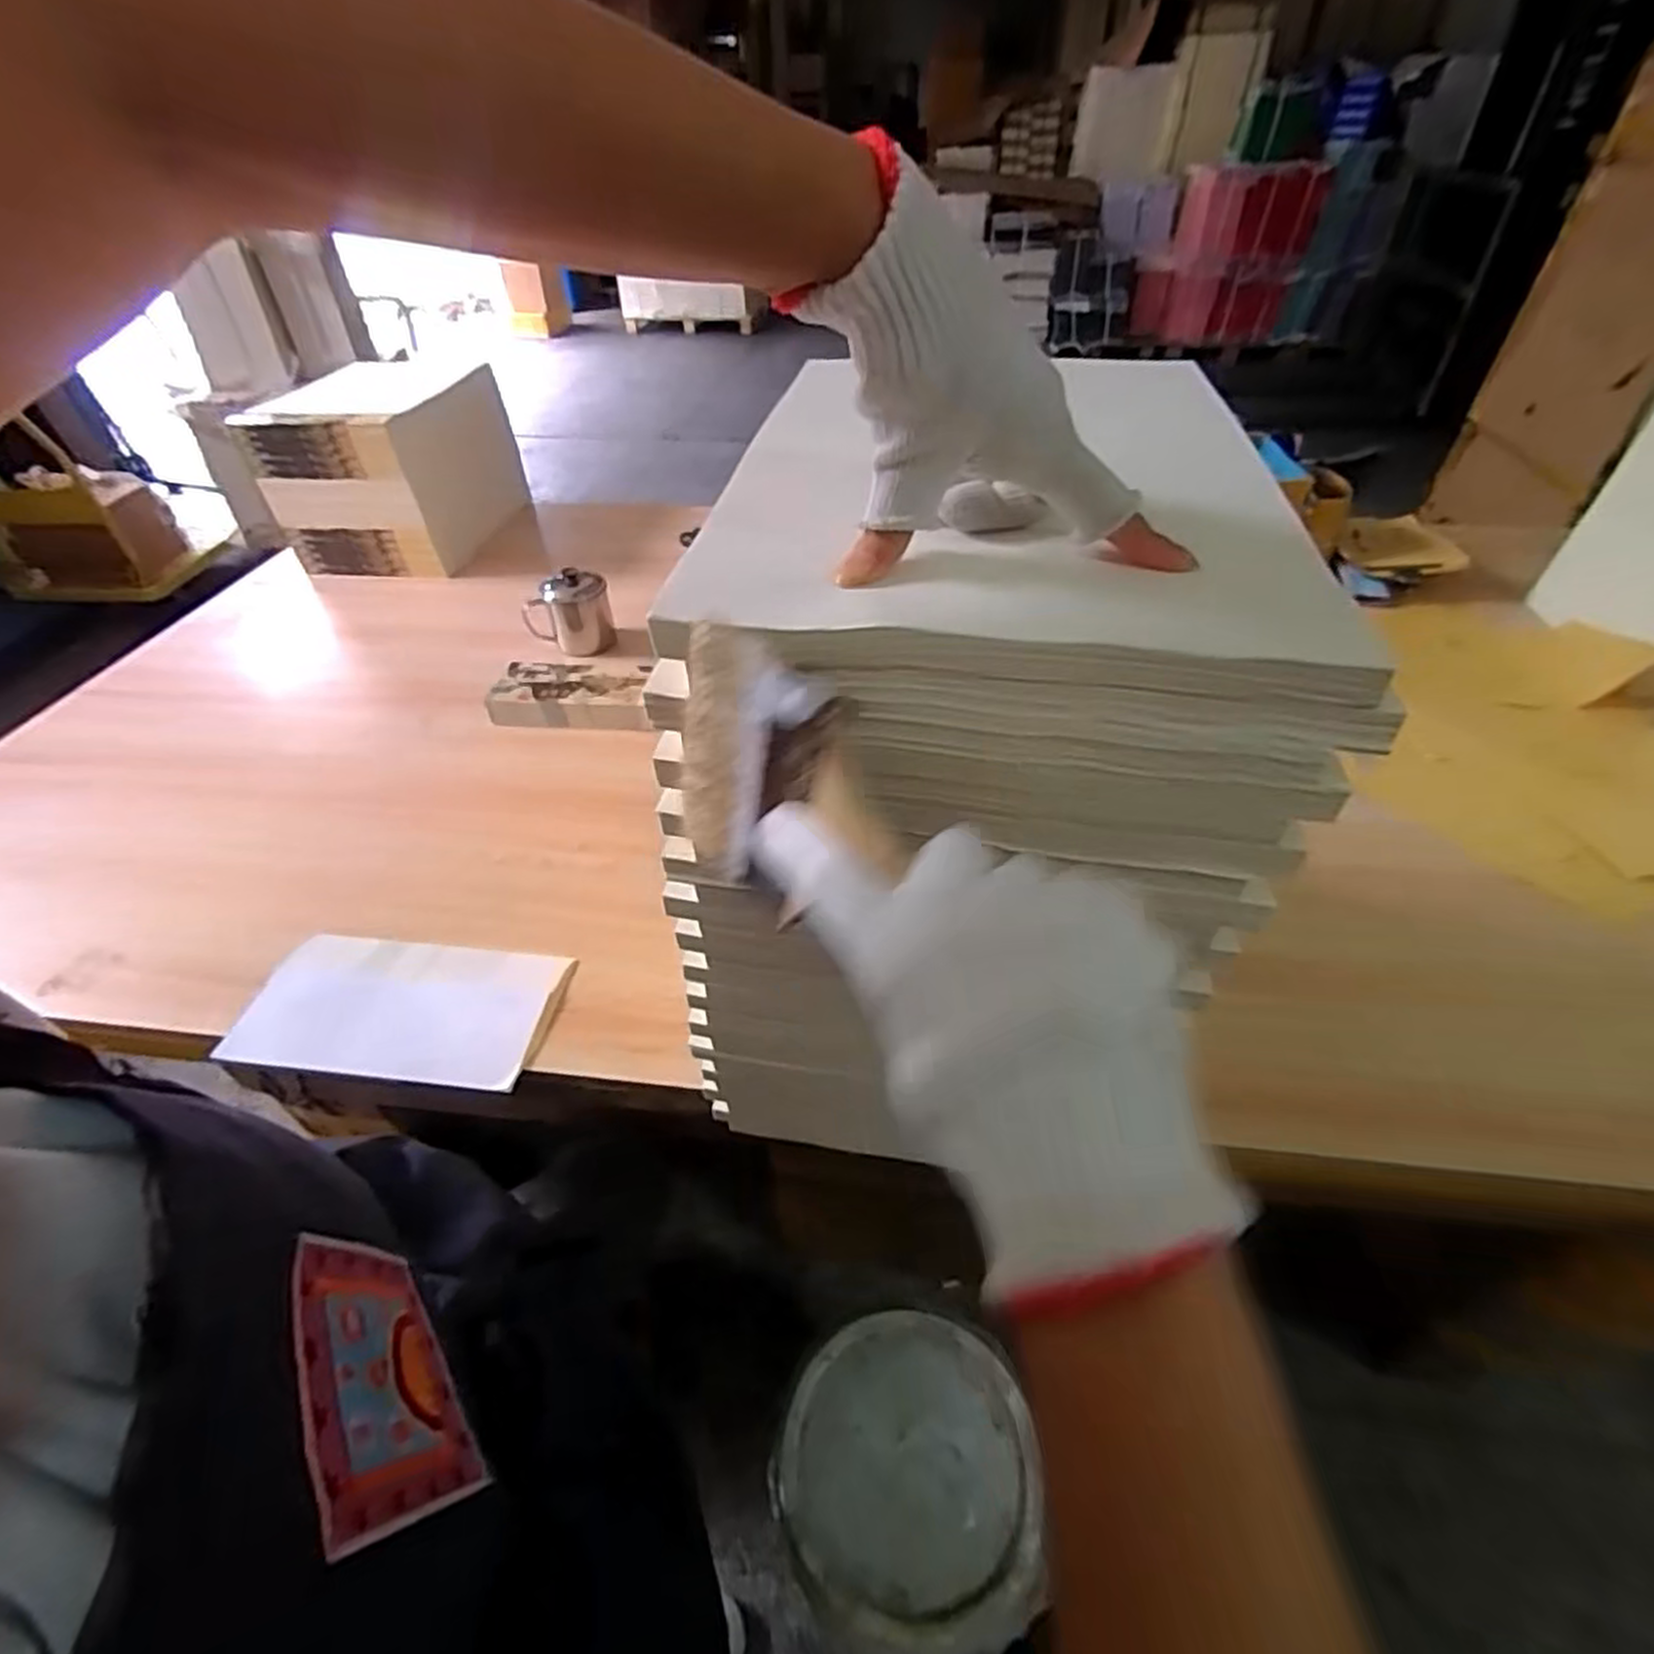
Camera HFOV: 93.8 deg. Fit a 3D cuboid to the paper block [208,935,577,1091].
[{"bbox_3d":[-0.382,0.158,0.686,0.264,0.017,0.140,5,45,7],"label":"paper block"}]

